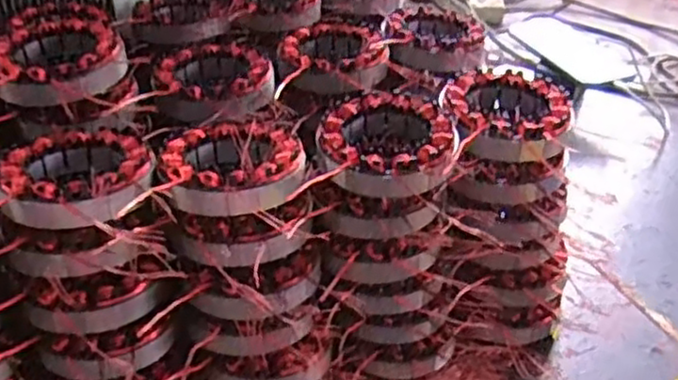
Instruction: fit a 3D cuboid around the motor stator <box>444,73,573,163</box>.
[{"bbox_3d":[0.112,-0.051,0.486,0.082,0.022,0.092,-5,33,-13],"label":"motor stator"}]

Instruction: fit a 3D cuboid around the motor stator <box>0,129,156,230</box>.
[{"bbox_3d":[-0.152,-0.009,0.424,0.085,0.026,0.084,2,33,-1],"label":"motor stator"}]

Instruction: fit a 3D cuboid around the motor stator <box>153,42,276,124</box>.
[{"bbox_3d":[-0.092,-0.076,0.532,0.082,0.035,0.094,8,33,8],"label":"motor stator"}]

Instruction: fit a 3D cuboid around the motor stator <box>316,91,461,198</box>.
[{"bbox_3d":[0.030,-0.027,0.462,0.084,0.035,0.090,3,33,0],"label":"motor stator"}]

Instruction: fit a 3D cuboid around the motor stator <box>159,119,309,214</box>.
[{"bbox_3d":[-0.064,-0.017,0.439,0.084,0.023,0.086,1,33,-4],"label":"motor stator"}]

